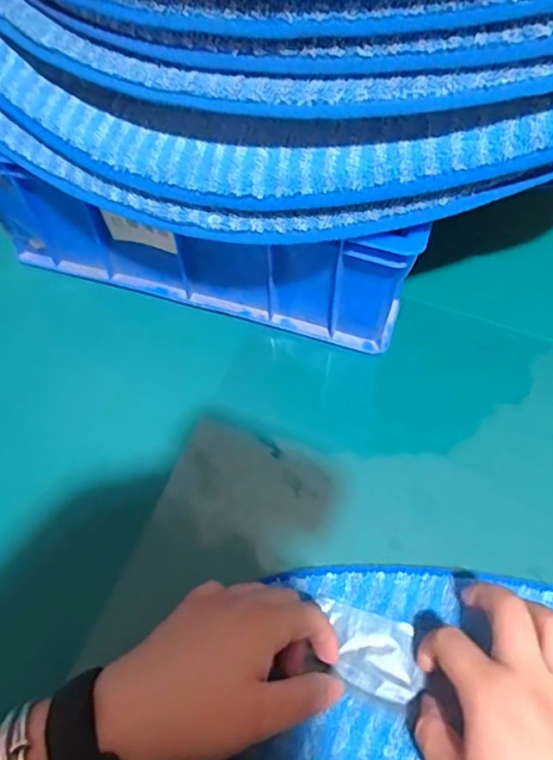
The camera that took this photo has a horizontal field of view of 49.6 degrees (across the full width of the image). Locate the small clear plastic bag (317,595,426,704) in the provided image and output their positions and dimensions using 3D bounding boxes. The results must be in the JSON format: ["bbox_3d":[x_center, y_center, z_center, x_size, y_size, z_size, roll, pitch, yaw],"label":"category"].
[{"bbox_3d":[0.055,0.160,0.355,0.065,0.004,0.042,15,61,9],"label":"small clear plastic bag"}]

